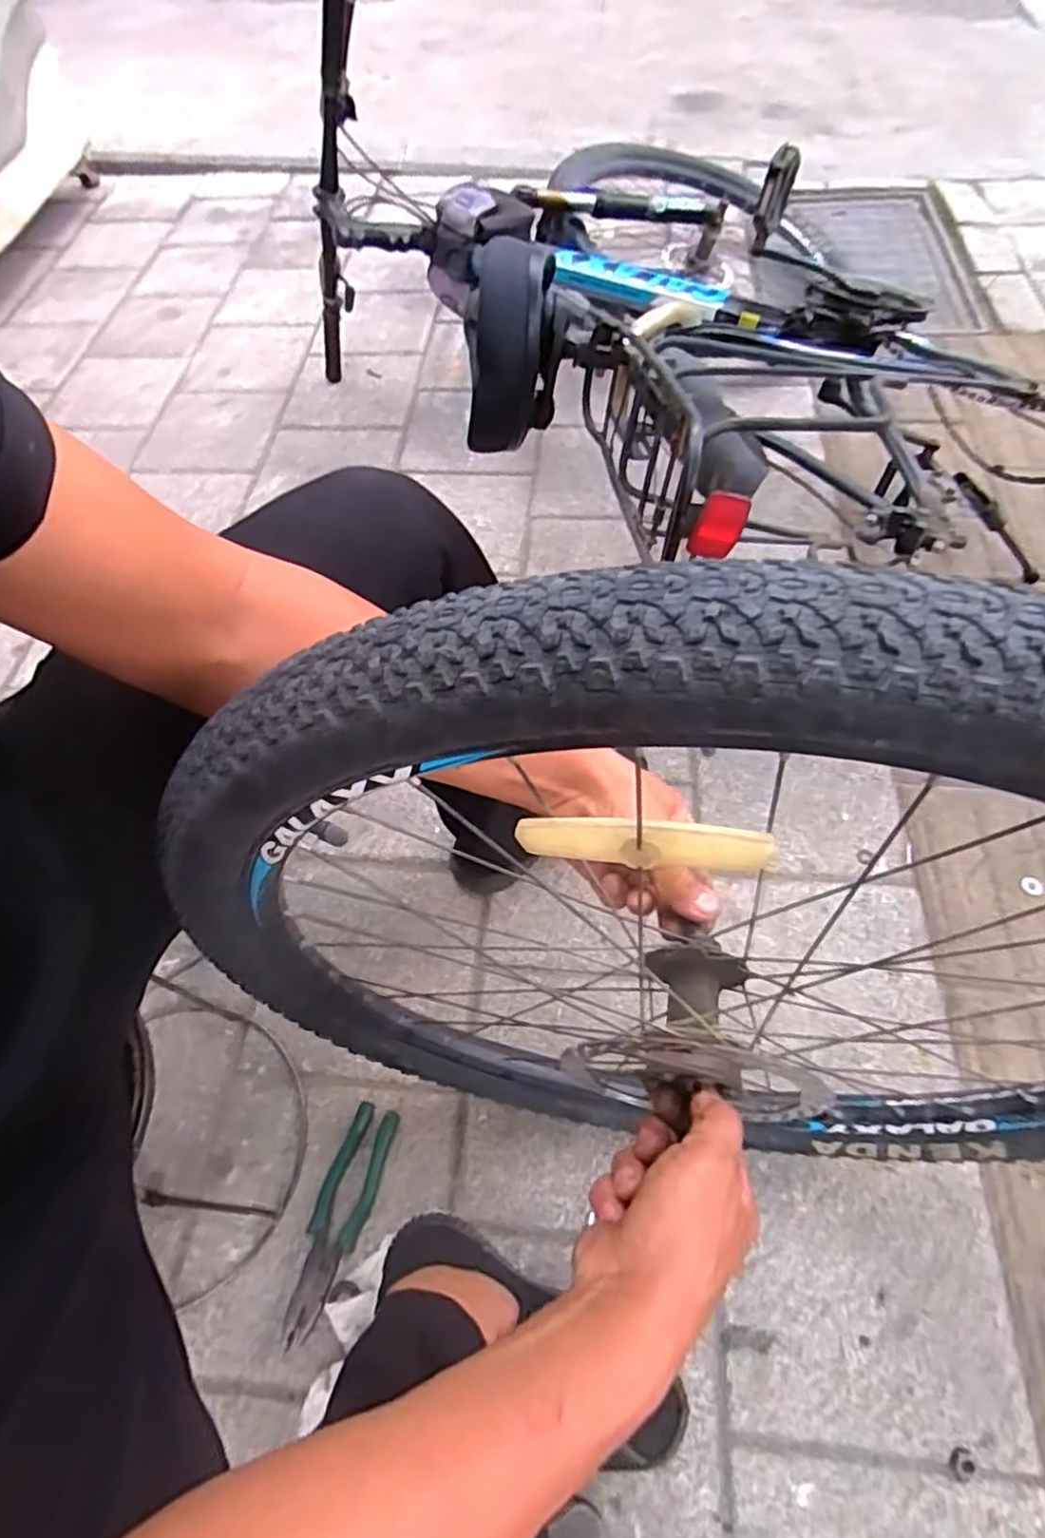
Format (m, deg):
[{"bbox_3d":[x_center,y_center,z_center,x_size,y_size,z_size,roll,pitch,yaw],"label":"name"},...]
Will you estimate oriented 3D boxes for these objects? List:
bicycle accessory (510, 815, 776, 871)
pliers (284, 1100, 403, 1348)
[{"bbox_3d":[0.051,0.033,0.312,0.108,0.022,0.006,4,35,14],"label":"bicycle accessory"},{"bbox_3d":[-0.177,0.428,0.689,0.047,0.023,0.196,16,62,13],"label":"pliers"}]

